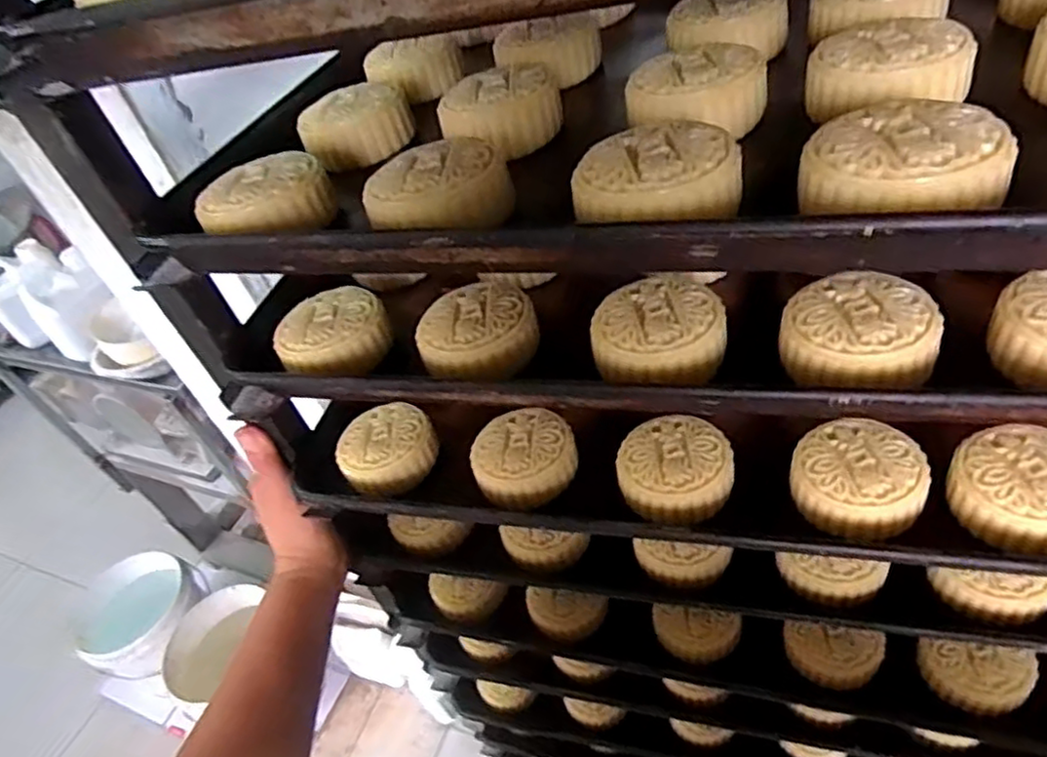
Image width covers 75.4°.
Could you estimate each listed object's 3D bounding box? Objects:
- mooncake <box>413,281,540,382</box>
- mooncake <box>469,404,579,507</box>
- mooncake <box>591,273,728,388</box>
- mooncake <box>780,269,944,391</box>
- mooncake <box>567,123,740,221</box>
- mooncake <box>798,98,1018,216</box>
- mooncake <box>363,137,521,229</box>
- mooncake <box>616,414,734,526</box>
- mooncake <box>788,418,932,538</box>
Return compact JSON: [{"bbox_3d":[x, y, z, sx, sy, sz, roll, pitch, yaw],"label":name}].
[{"bbox_3d":[-0.026,-0.028,0.375,0.064,0.024,0.064,-7,39,-4],"label":"mooncake"},{"bbox_3d":[-0.001,0.049,0.433,0.062,0.027,0.061,-2,39,2],"label":"mooncake"},{"bbox_3d":[0.068,-0.025,0.341,0.063,0.026,0.064,1,39,5],"label":"mooncake"},{"bbox_3d":[0.154,-0.018,0.312,0.064,0.027,0.058,13,60,26],"label":"mooncake"},{"bbox_3d":[0.054,-0.083,0.273,0.064,0.024,0.064,6,40,11],"label":"mooncake"},{"bbox_3d":[0.136,-0.074,0.242,0.063,0.026,0.058,24,61,33],"label":"mooncake"},{"bbox_3d":[-0.038,-0.086,0.310,0.062,0.027,0.062,4,40,9],"label":"mooncake"},{"bbox_3d":[0.090,0.053,0.400,0.065,0.025,0.063,-7,50,12],"label":"mooncake"},{"bbox_3d":[0.181,0.056,0.367,0.064,0.027,0.064,13,53,30],"label":"mooncake"}]

